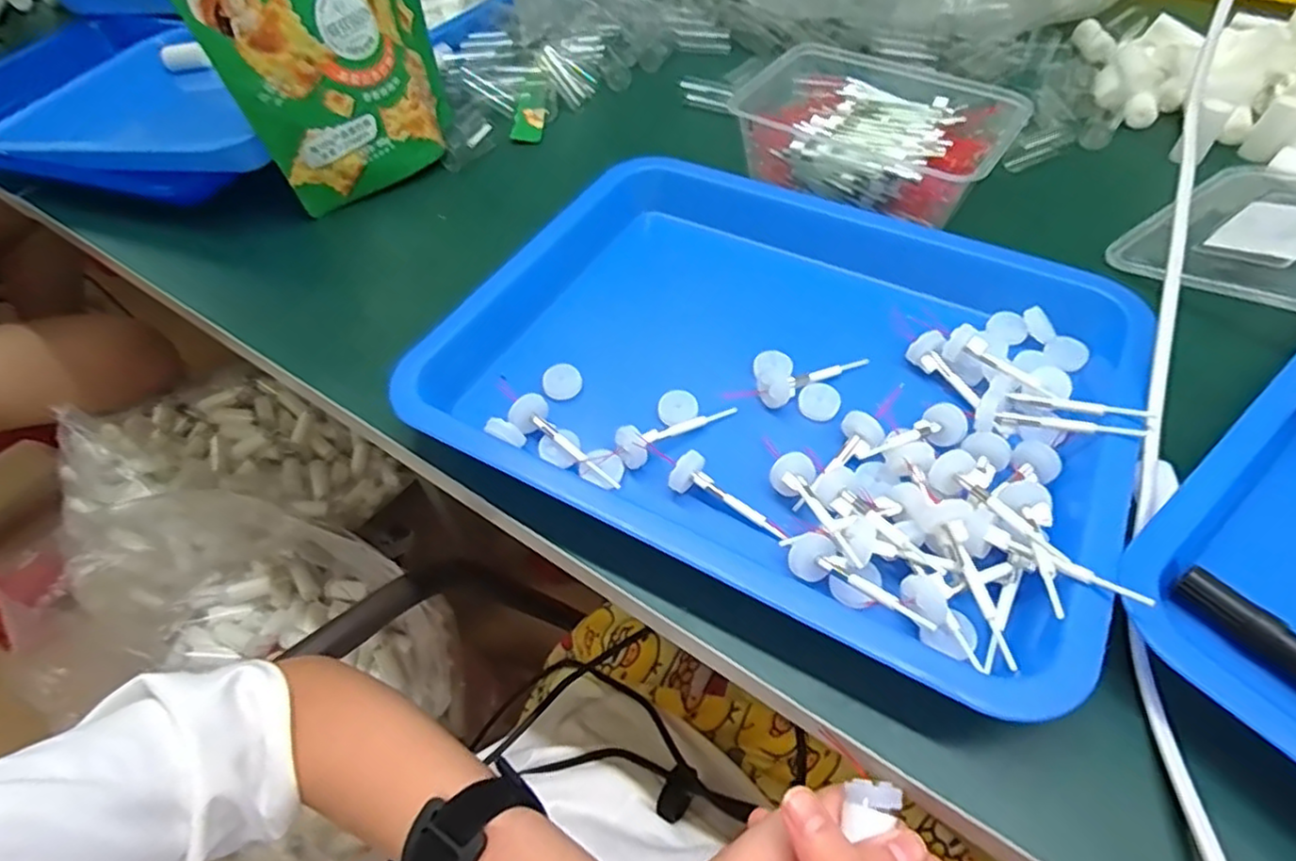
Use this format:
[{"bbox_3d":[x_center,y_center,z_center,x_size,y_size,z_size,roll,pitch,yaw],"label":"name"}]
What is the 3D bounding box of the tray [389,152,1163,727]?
[{"bbox_3d":[0.069,-0.036,0.352,0.324,0.035,0.261,24,57,20],"label":"tray"}]

